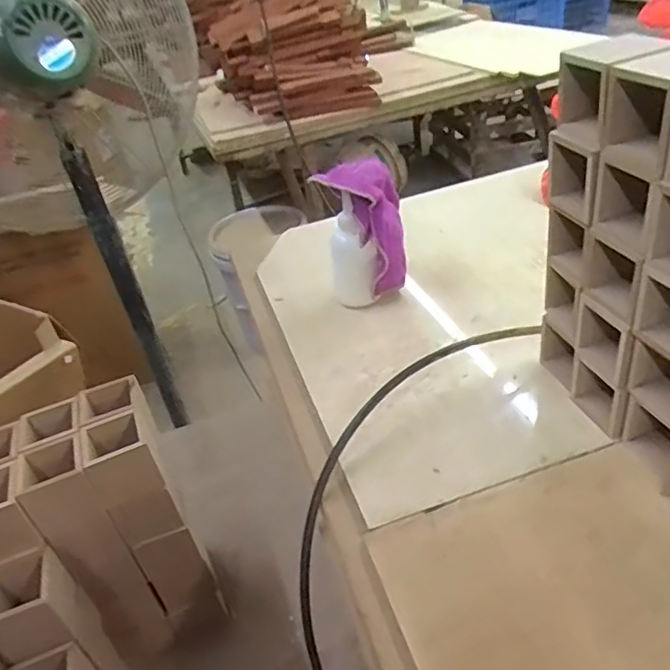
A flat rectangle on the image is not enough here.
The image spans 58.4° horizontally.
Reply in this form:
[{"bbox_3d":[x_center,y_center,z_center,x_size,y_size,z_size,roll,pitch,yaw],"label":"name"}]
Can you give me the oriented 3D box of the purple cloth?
[{"bbox_3d":[0.048,-0.138,0.736,0.069,0.171,0.092,-13,31,21],"label":"purple cloth"}]

